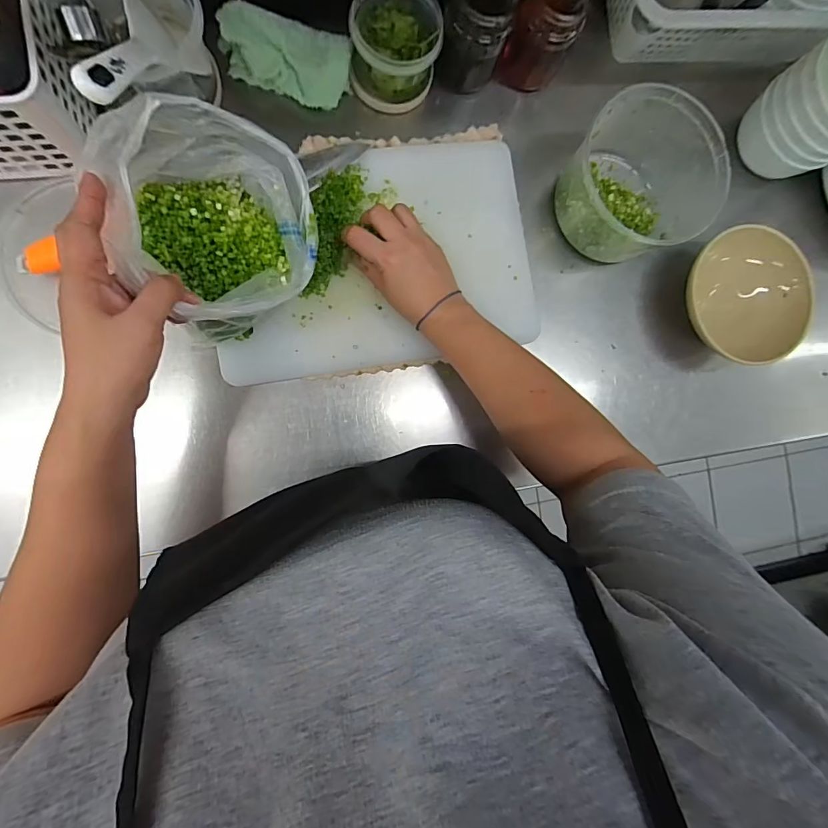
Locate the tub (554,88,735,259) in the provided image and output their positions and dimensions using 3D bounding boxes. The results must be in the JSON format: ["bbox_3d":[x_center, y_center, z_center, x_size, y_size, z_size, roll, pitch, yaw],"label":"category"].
[{"bbox_3d":[0.220,-0.232,0.451,0.136,0.080,0.138,0,89,-9],"label":"tub"}]

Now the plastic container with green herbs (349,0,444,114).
[{"bbox_3d":[-0.019,-0.353,0.429,0.084,0.069,0.079,1,89,-9],"label":"plastic container with green herbs"}]

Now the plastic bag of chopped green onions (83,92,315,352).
[{"bbox_3d":[-0.146,-0.147,0.345,0.133,0.109,0.147,-16,91,-9],"label":"plastic bag of chopped green onions"}]

